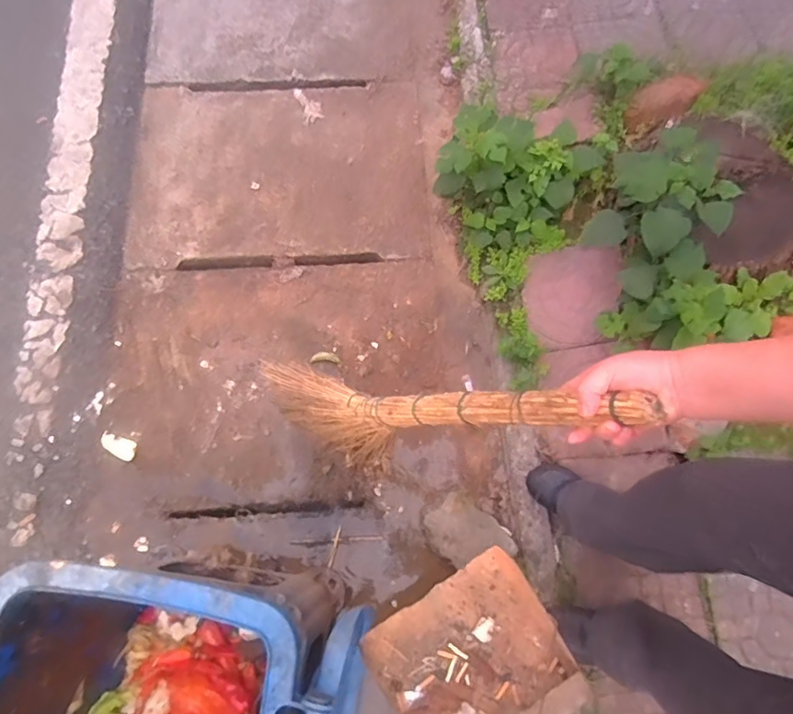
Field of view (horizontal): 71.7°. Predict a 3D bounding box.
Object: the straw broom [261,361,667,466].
[{"bbox_3d":[0.039,0.074,0.771,0.188,0.664,0.099,27,70,-34],"label":"straw broom"}]

